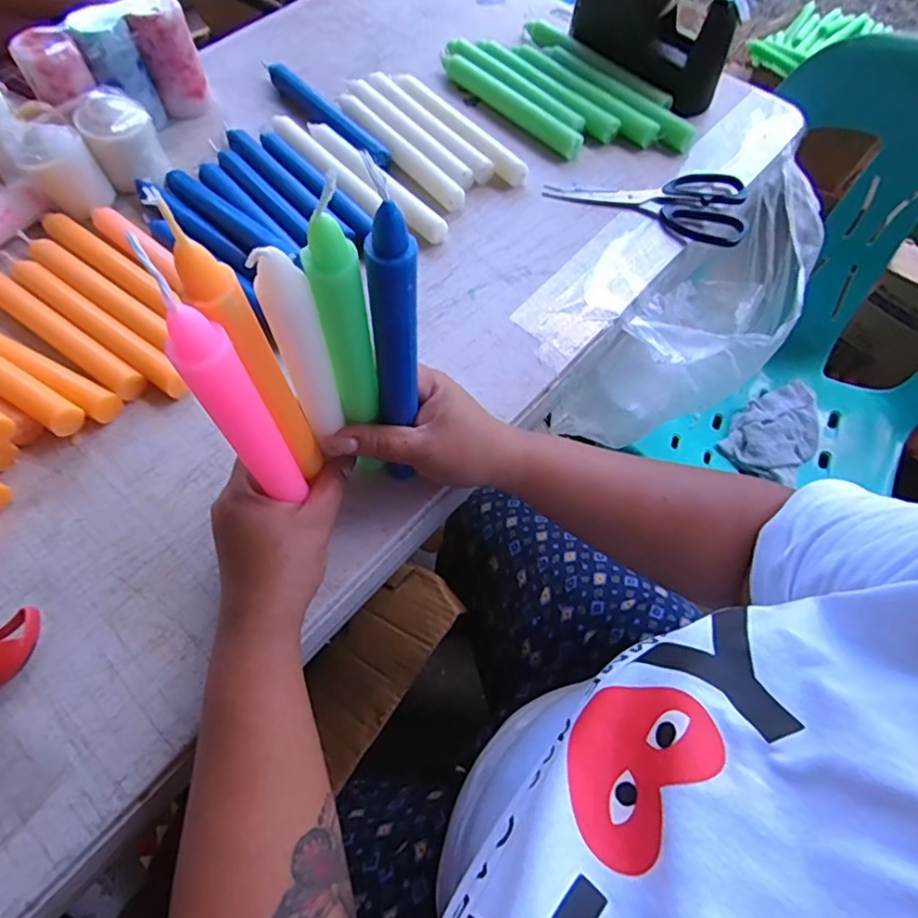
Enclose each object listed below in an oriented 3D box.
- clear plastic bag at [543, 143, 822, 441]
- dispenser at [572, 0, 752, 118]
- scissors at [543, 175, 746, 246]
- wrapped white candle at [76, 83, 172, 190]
[{"bbox_3d":[0.259,-0.138,0.600,0.286,0.221,0.142,-40,70,-18],"label":"clear plastic bag"},{"bbox_3d":[0.197,-0.452,0.552,0.047,0.122,0.175,-34,68,-17],"label":"dispenser"},{"bbox_3d":[0.175,-0.249,0.520,0.182,0.011,0.084,14,63,7],"label":"scissors"},{"bbox_3d":[-0.306,-0.292,0.502,0.059,0.070,0.053,-29,66,-15],"label":"wrapped white candle"}]

